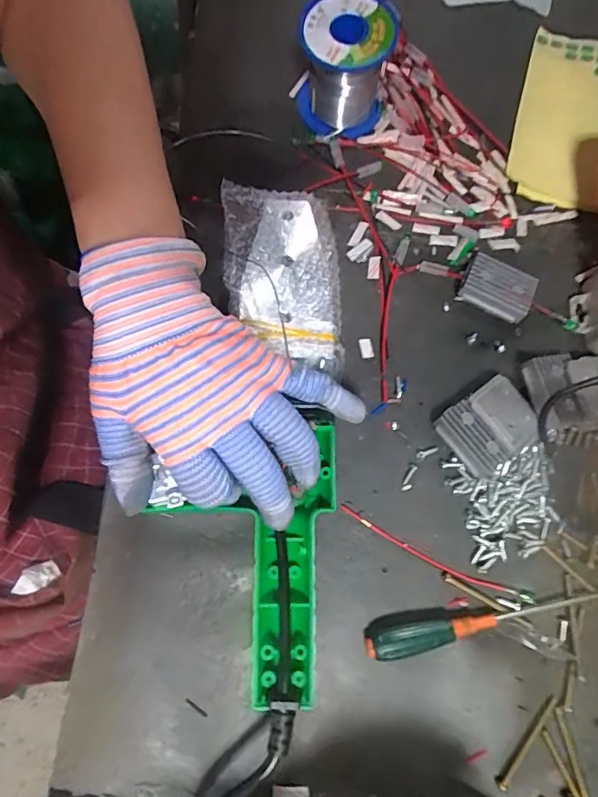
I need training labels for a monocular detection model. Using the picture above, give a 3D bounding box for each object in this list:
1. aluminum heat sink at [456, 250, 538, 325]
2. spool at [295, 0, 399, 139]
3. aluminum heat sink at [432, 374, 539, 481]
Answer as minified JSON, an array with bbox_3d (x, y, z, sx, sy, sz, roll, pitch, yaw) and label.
[{"bbox_3d":[0.135,-0.074,0.338,0.047,0.016,0.033,30,78,7],"label":"aluminum heat sink"},{"bbox_3d":[0.033,-0.244,0.358,0.064,0.061,0.072,6,76,1],"label":"spool"},{"bbox_3d":[0.121,0.017,0.314,0.056,0.018,0.046,-38,80,-9],"label":"aluminum heat sink"}]

